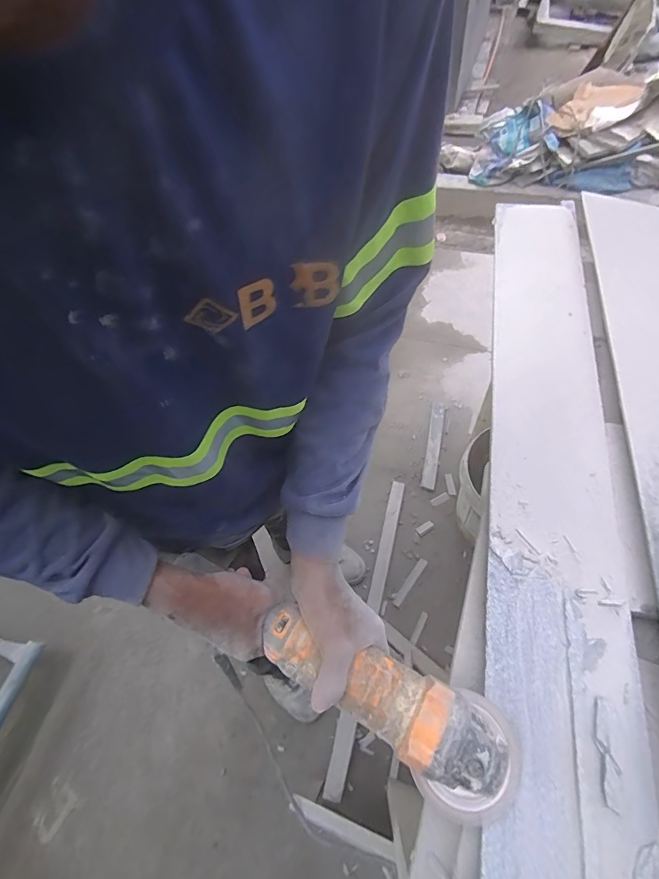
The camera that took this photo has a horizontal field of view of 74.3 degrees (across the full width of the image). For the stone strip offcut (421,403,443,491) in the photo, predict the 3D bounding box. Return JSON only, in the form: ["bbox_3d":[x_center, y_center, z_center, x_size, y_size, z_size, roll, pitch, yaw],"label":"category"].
[{"bbox_3d":[0.358,0.018,1.501,0.041,0.012,0.331,9,58,11],"label":"stone strip offcut"}]

